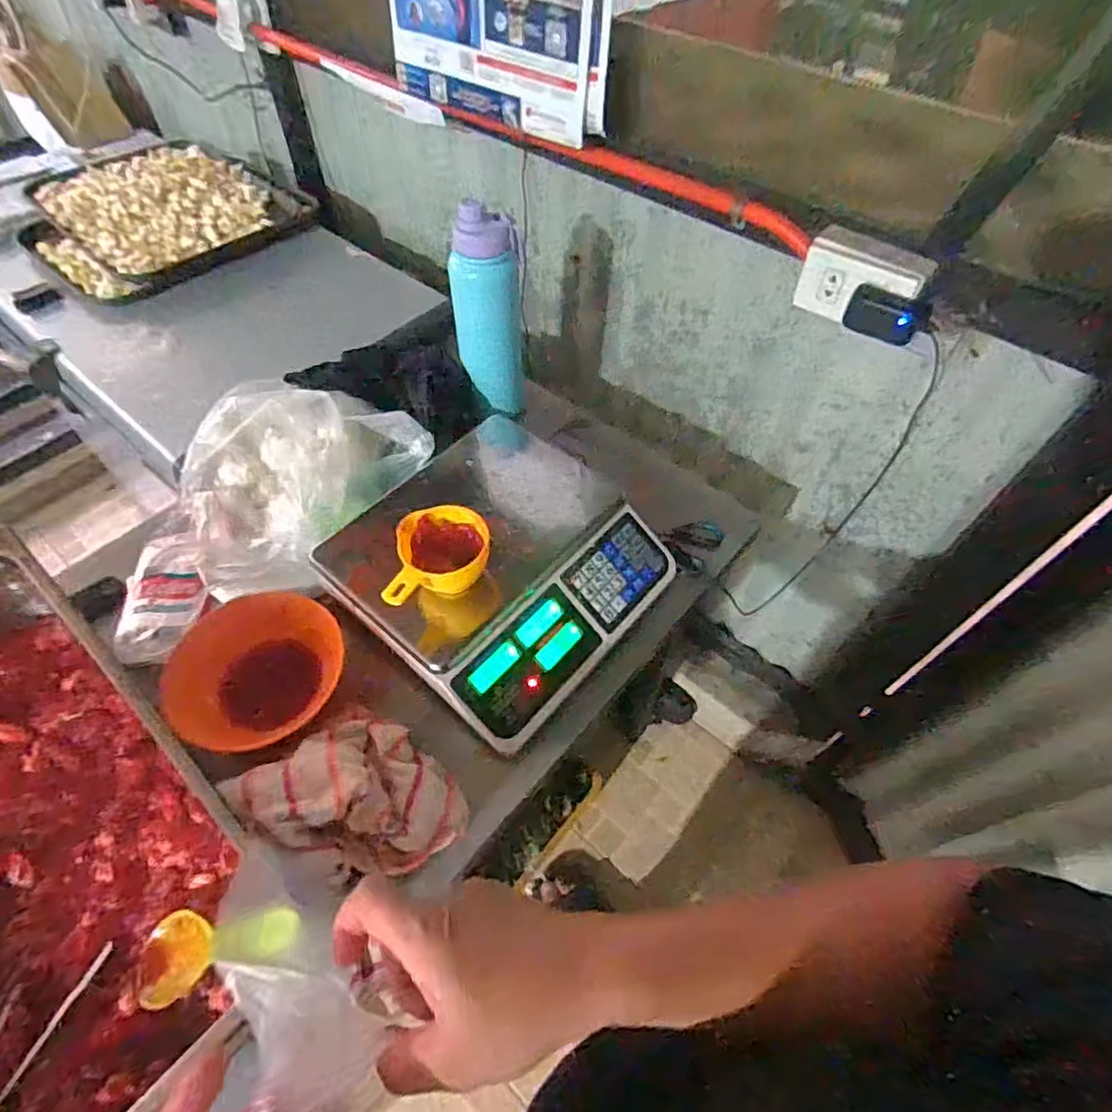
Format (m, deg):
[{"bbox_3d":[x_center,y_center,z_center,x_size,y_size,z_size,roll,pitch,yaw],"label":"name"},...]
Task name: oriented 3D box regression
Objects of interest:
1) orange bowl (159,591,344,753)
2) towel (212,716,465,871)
[{"bbox_3d":[-0.317,0.125,0.656,0.178,0.072,0.158,5,55,2],"label":"orange bowl"},{"bbox_3d":[-0.179,0.208,0.546,0.172,0.094,0.138,33,60,20],"label":"towel"}]

